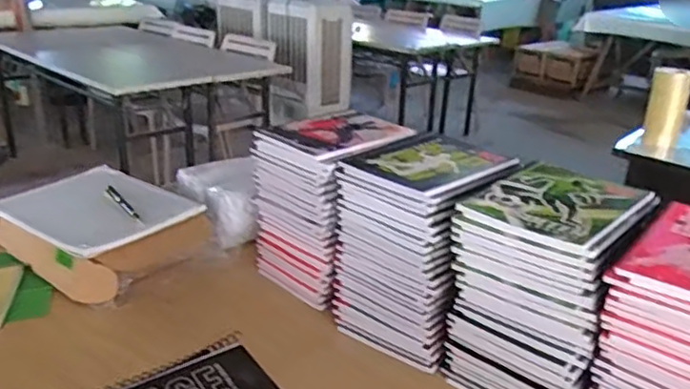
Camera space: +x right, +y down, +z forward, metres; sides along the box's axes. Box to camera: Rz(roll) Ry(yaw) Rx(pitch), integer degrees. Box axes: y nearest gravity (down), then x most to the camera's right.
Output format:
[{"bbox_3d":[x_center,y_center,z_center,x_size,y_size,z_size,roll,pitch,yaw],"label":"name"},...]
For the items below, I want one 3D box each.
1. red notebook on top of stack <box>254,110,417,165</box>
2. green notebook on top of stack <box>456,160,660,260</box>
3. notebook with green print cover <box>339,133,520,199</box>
[{"bbox_3d":[-0.005,-0.091,0.910,0.162,0.015,0.204,22,30,40],"label":"red notebook on top of stack"},{"bbox_3d":[0.250,0.009,0.703,0.154,0.015,0.204,20,28,37],"label":"green notebook on top of stack"},{"bbox_3d":[0.117,-0.040,0.803,0.187,0.014,0.155,-16,29,-38],"label":"notebook with green print cover"}]

